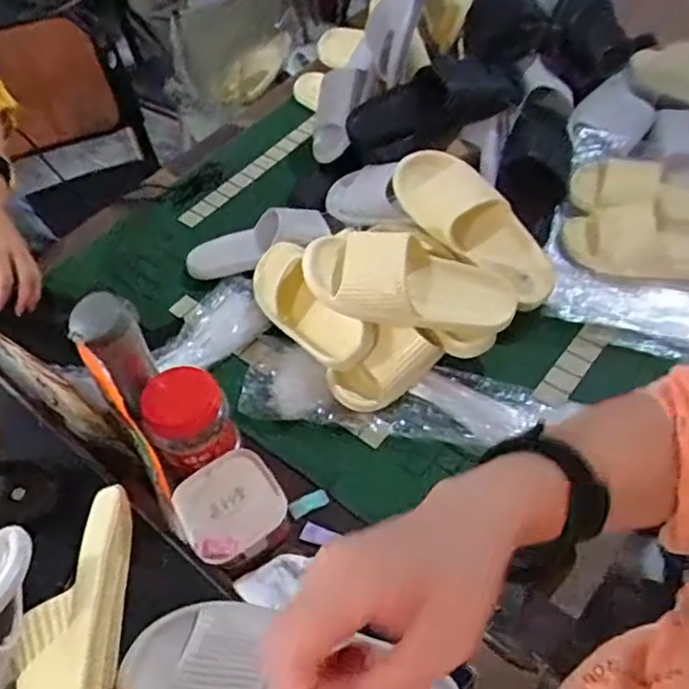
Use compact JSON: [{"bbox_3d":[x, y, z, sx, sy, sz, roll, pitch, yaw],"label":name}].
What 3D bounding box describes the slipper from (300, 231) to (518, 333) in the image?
[{"bbox_3d":[0.089,-0.082,0.838,0.279,0.085,0.119,10,72,-2],"label":"slipper"}]

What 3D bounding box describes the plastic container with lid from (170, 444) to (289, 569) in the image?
[{"bbox_3d":[-0.126,0.193,0.745,0.111,0.064,0.111,-27,54,-17],"label":"plastic container with lid"}]

